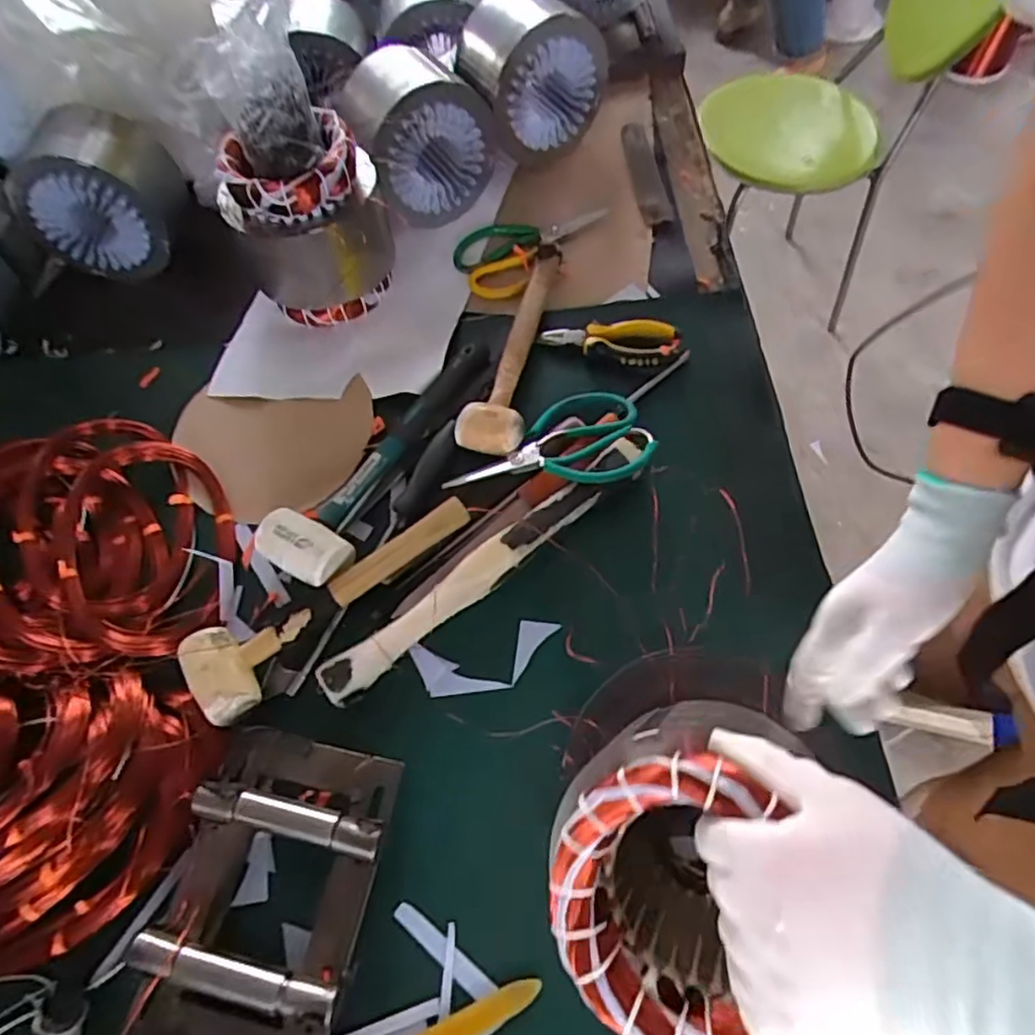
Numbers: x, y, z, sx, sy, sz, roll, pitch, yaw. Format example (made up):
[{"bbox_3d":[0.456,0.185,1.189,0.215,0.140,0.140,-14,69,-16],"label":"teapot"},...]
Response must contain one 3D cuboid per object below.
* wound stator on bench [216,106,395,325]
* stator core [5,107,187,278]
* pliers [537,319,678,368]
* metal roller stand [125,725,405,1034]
[{"bbox_3d":[-0.212,-0.303,0.680,0.145,0.160,0.119,-11,64,-2],"label":"wound stator on bench"},{"bbox_3d":[-0.467,-0.367,0.740,0.156,0.144,0.100,-3,63,1],"label":"stator core"},{"bbox_3d":[0.092,-0.178,0.652,0.136,0.014,0.051,7,65,7],"label":"pliers"},{"bbox_3d":[-0.168,0.258,0.448,0.141,0.050,0.200,11,64,8],"label":"metal roller stand"}]

